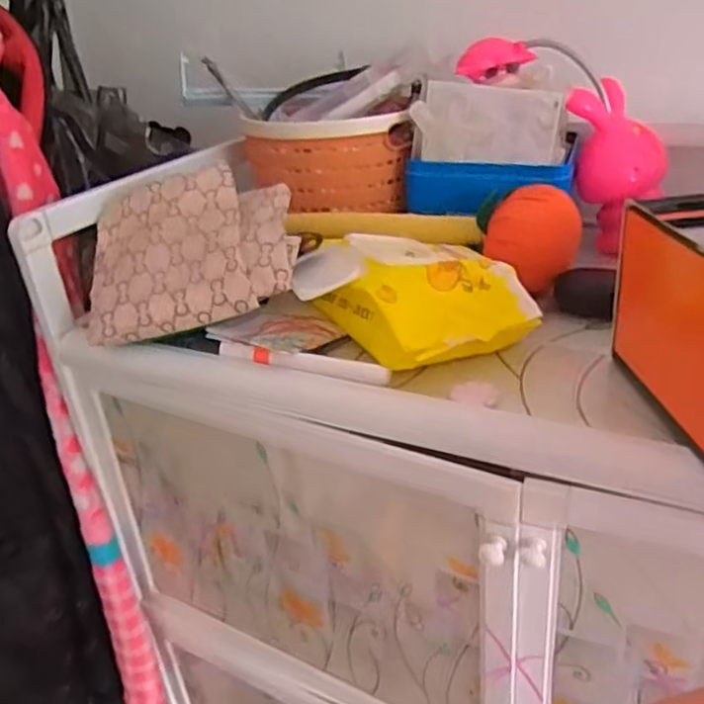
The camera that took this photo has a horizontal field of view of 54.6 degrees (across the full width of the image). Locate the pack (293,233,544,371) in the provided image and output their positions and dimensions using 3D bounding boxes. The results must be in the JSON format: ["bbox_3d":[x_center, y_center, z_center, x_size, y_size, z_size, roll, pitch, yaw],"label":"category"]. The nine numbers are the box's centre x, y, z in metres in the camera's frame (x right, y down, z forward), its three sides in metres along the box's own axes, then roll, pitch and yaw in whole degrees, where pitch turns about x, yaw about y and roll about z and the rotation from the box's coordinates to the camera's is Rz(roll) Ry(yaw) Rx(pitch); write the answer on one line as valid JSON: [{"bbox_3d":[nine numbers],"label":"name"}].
[{"bbox_3d":[0.047,-0.044,0.479,0.126,0.046,0.151,-18,31,-22],"label":"pack"}]

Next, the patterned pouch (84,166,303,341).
[{"bbox_3d":[-0.119,-0.075,0.497,0.152,0.026,0.123,-14,67,7],"label":"patterned pouch"}]

